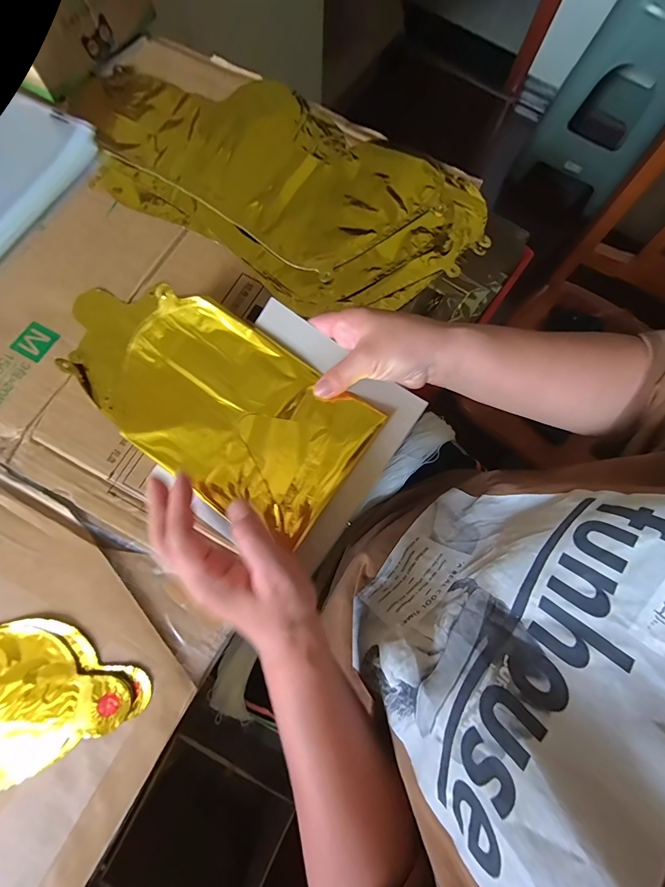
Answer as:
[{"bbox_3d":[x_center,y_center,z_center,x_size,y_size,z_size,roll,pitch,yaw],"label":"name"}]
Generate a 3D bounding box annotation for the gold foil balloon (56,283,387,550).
[{"bbox_3d":[-0.114,-0.048,0.319,0.290,0.034,0.138,35,77,7],"label":"gold foil balloon"}]

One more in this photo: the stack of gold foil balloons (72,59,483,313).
[{"bbox_3d":[-0.065,-0.296,0.404,0.438,0.023,0.234,33,77,7],"label":"stack of gold foil balloons"}]

